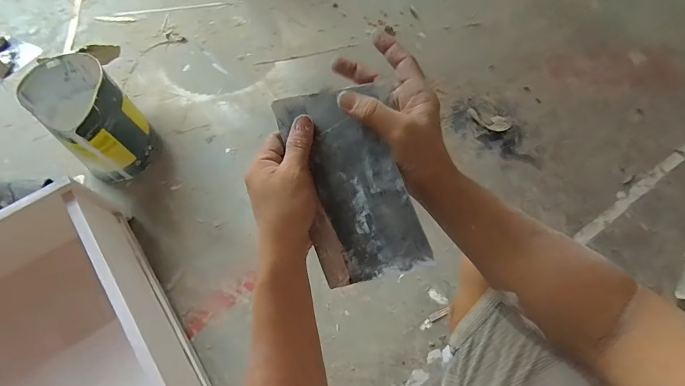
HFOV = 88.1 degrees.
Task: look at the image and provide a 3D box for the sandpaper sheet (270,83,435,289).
[{"bbox_3d":[0.006,-0.011,0.310,0.097,0.008,0.171,-18,86,24],"label":"sandpaper sheet"}]

